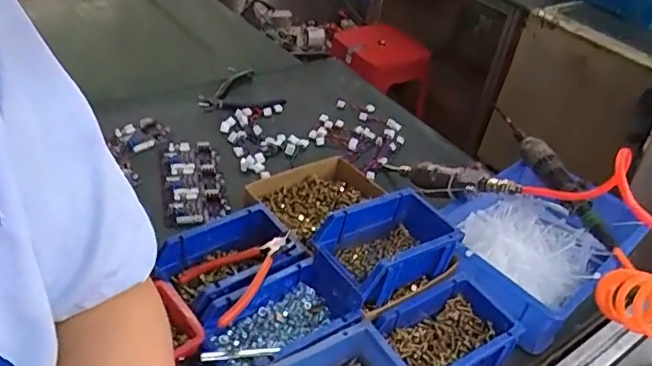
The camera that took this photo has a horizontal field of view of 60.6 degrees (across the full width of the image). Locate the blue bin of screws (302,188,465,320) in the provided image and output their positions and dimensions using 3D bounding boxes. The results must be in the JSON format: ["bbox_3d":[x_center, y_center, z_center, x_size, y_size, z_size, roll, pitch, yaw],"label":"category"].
[{"bbox_3d":[0.070,0.086,0.682,0.171,0.096,0.104,-21,47,-32],"label":"blue bin of screws"}]

